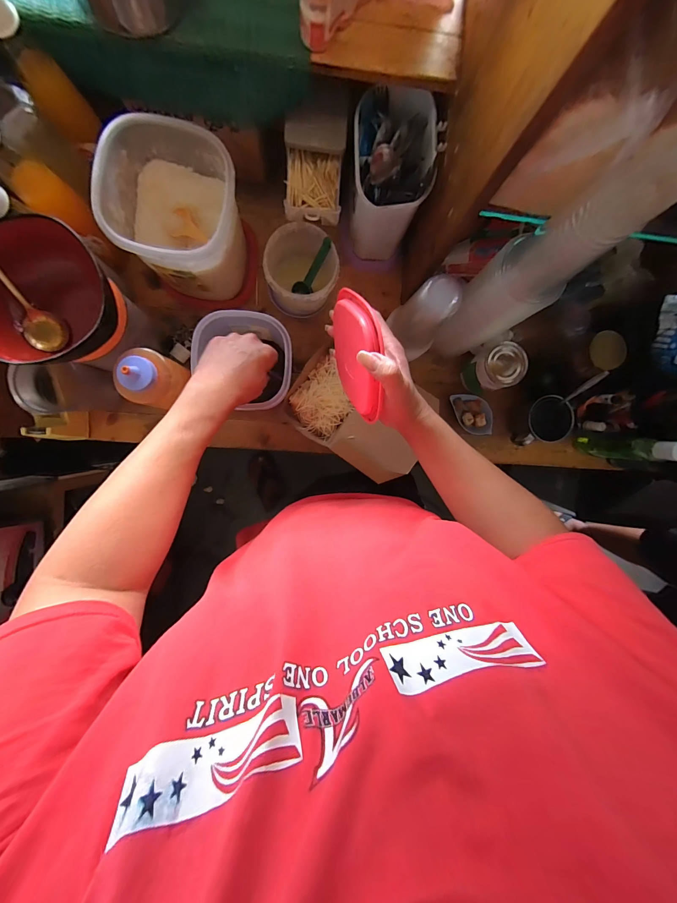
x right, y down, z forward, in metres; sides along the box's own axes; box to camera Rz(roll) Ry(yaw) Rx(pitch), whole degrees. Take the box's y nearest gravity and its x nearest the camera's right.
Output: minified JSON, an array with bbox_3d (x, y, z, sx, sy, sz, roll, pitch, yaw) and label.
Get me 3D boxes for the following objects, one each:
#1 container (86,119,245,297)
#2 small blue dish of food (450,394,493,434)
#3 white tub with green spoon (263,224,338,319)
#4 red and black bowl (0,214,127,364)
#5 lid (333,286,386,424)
[{"bbox_3d":[-0.228,-0.335,0.494,0.156,0.169,0.163,14,93,-6],"label":"container"},{"bbox_3d":[0.258,-0.074,0.640,0.054,0.031,0.096,-35,96,-2],"label":"small blue dish of food"},{"bbox_3d":[-0.064,-0.307,0.577,0.116,0.107,0.131,25,92,-6],"label":"white tub with green spoon"},{"bbox_3d":[-0.341,-0.178,0.392,0.147,0.077,0.135,0,94,-5],"label":"red and black bowl"},{"bbox_3d":[0.019,-0.103,0.373,0.012,0.116,0.119,-15,63,-15],"label":"lid"}]

